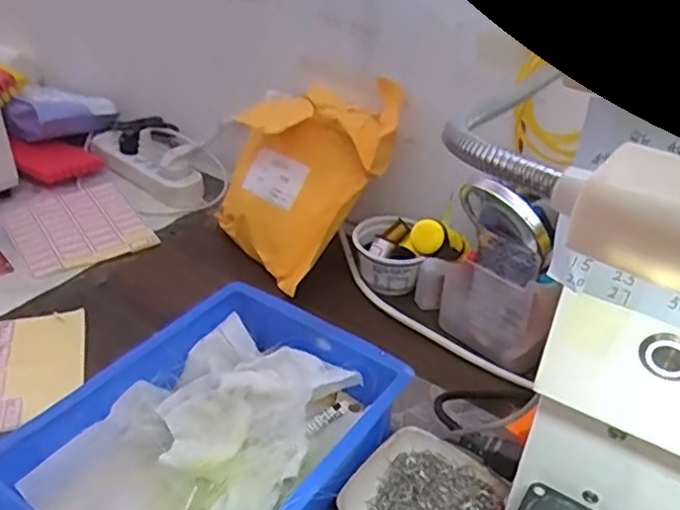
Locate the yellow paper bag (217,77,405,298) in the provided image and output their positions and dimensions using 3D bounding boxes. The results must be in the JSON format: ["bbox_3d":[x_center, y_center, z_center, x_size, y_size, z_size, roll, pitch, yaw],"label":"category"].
[{"bbox_3d":[-0.052,-0.077,0.673,0.152,0.192,0.051,38,14,16],"label":"yellow paper bag"}]

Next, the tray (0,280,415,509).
[{"bbox_3d":[-0.084,0.133,0.445,0.182,0.071,0.249,23,39,29],"label":"tray"}]

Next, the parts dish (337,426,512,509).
[{"bbox_3d":[0.060,0.170,0.444,0.098,0.019,0.095,27,41,30],"label":"parts dish"}]

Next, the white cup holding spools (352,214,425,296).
[{"bbox_3d":[0.045,0.000,0.658,0.061,0.053,0.072,-3,34,-8],"label":"white cup holding spools"}]

